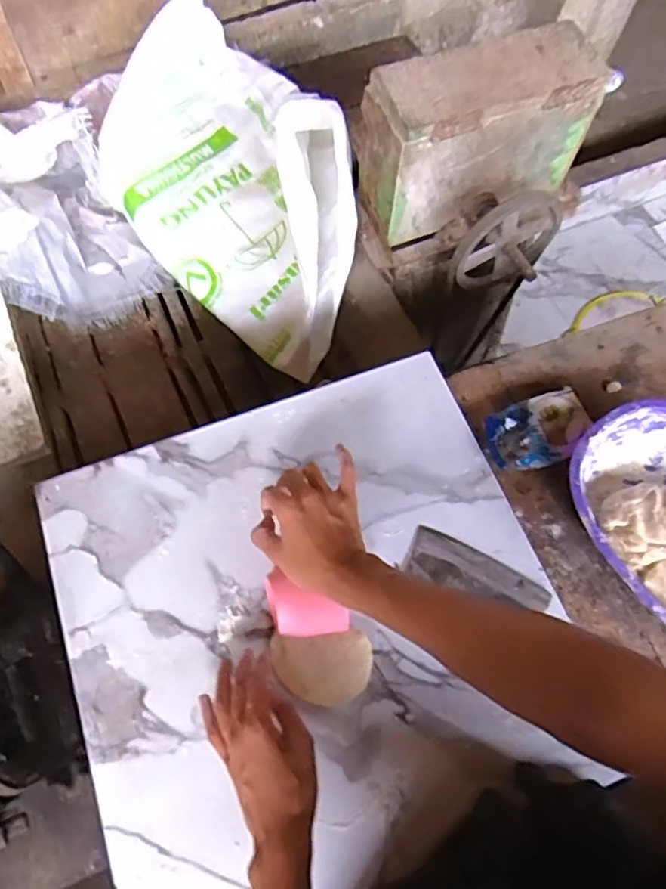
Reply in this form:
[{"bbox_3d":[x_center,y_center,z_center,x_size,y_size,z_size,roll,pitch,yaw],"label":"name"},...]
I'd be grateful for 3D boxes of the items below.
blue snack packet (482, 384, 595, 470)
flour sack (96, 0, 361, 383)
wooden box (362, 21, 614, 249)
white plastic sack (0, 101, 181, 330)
[{"bbox_3d":[0.242,-0.013,0.709,0.121,0.030,0.081,-20,68,-11],"label":"blue snack packet"},{"bbox_3d":[-0.201,-0.512,1.068,0.401,0.237,0.749,-19,68,-11],"label":"flour sack"},{"bbox_3d":[0.229,-0.500,0.974,0.349,0.224,0.134,-23,68,-12],"label":"wooden box"},{"bbox_3d":[-0.568,-0.454,1.167,0.305,0.260,0.419,-38,72,-18],"label":"white plastic sack"}]

